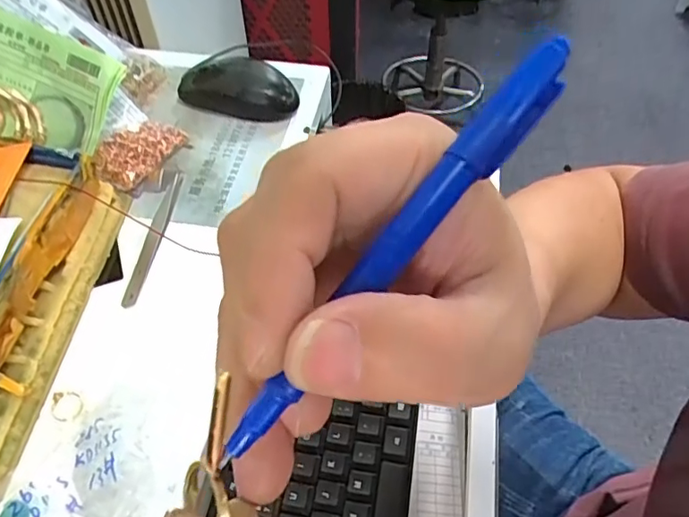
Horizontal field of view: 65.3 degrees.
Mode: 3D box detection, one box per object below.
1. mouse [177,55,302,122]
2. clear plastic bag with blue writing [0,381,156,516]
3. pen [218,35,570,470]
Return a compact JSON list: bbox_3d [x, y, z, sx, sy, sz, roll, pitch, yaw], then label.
[{"bbox_3d":[-0.090,-0.154,0.479,0.100,0.034,0.055,19,55,15],"label":"mouse"},{"bbox_3d":[-0.142,0.113,0.294,0.079,0.018,0.096,12,54,8],"label":"clear plastic bag with blue writing"},{"bbox_3d":[0.017,-0.006,0.132,0.011,0.010,0.131,35,77,24],"label":"pen"}]

